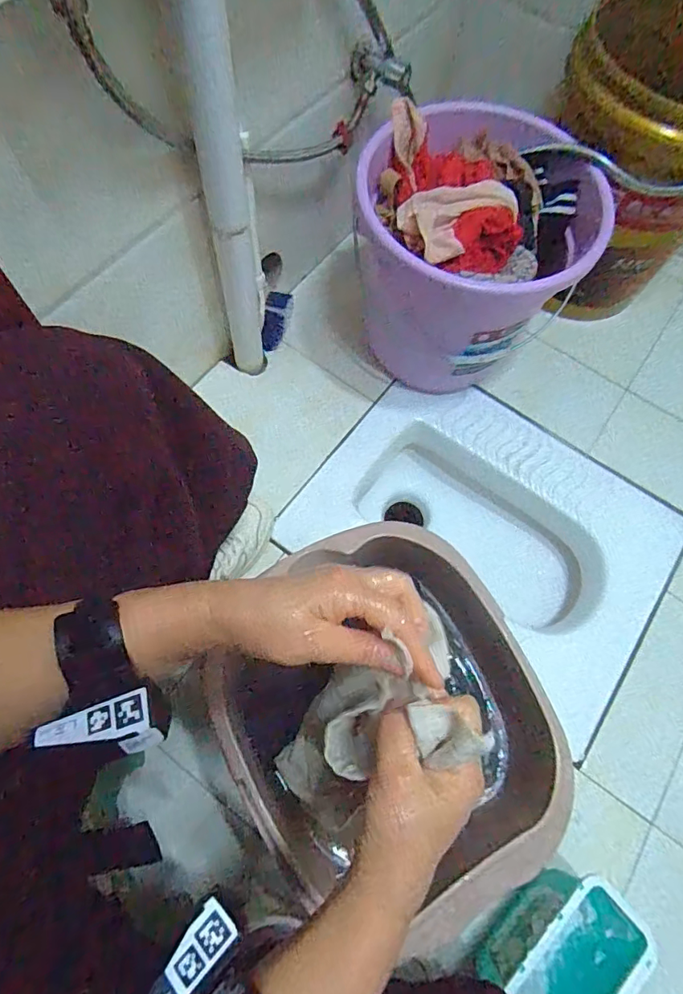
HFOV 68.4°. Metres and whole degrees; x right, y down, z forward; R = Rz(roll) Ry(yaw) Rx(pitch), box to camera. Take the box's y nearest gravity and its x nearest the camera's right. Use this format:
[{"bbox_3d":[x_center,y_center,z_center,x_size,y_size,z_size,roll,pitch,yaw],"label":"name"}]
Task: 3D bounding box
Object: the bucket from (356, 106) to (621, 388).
[{"bbox_3d":[0.182,-0.348,0.787,0.310,0.309,0.324,1,68,-2],"label":"bucket"}]

